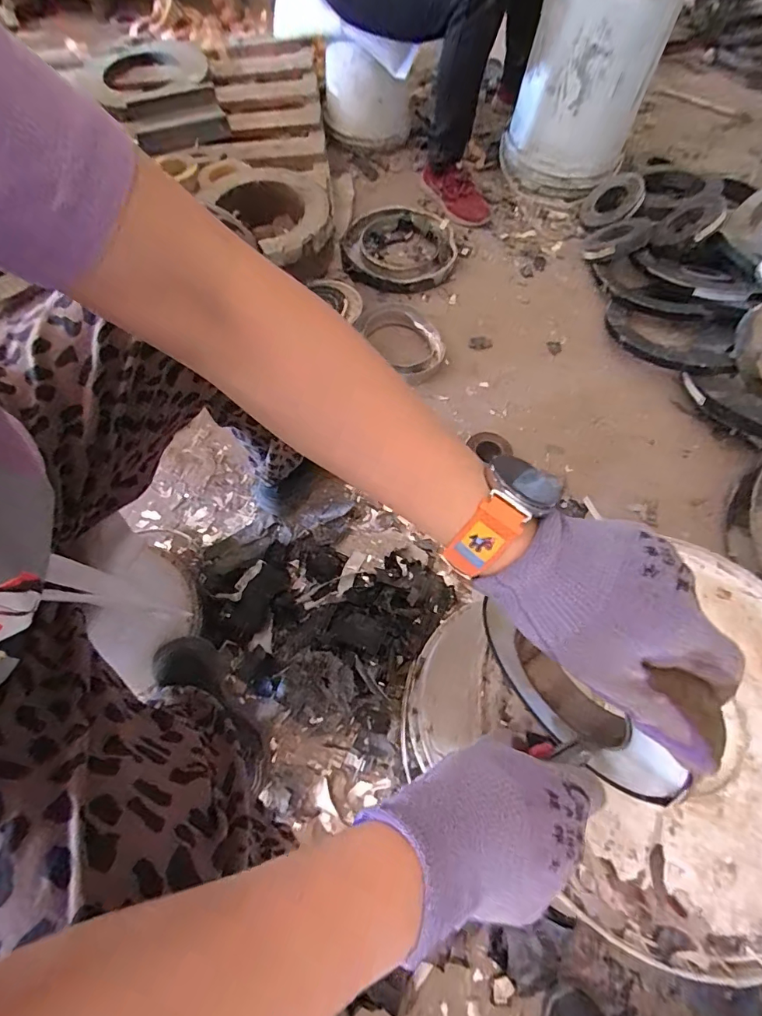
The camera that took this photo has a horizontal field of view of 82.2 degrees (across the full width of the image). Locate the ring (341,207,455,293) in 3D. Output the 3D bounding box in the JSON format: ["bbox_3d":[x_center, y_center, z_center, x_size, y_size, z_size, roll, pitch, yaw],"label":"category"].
[{"bbox_3d":[0.044,-0.636,1.071,0.263,0.049,0.263,1,66,-2],"label":"ring"}]

